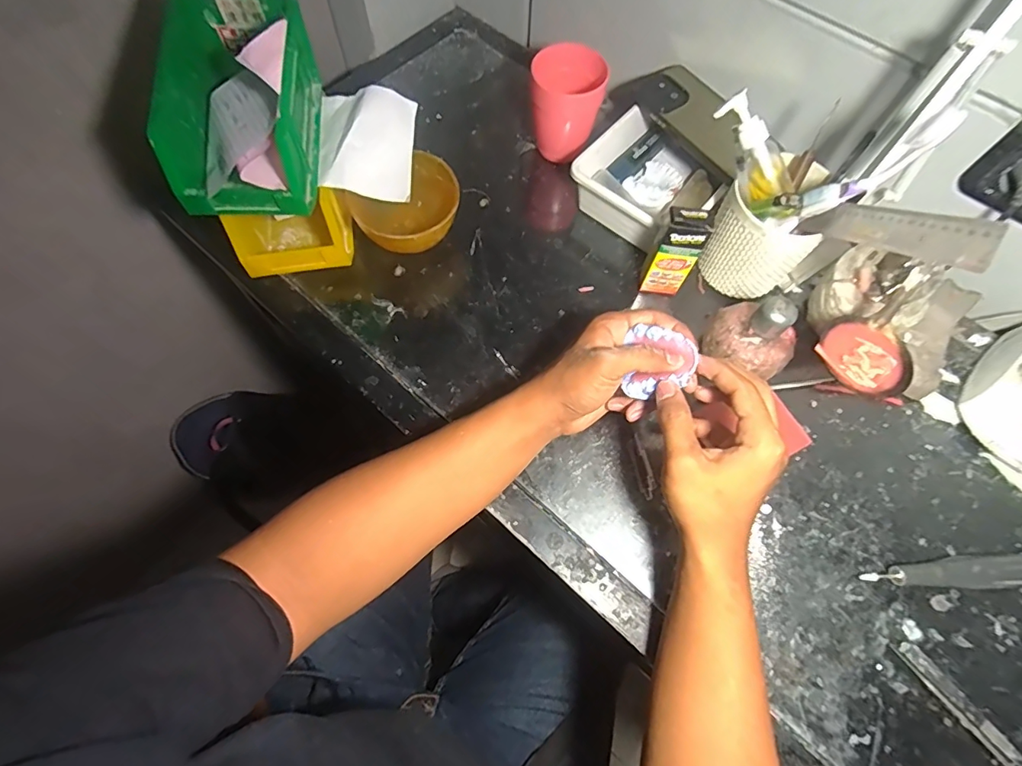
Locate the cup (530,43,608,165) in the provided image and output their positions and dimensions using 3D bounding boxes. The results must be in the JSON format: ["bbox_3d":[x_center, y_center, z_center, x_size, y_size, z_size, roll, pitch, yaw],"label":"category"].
[{"bbox_3d":[0.062,-0.313,0.559,0.077,0.097,0.082,0,68,-1],"label":"cup"}]

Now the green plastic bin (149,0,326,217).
[{"bbox_3d":[-0.226,-0.236,0.416,0.106,0.102,0.165,0,68,-1],"label":"green plastic bin"}]

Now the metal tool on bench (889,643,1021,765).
[{"bbox_3d":[0.362,0.263,0.380,0.019,0.009,0.134,-35,73,-13],"label":"metal tool on bench"}]

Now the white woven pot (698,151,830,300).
[{"bbox_3d":[0.250,-0.144,0.481,0.086,0.106,0.082,0,68,-1],"label":"white woven pot"}]

